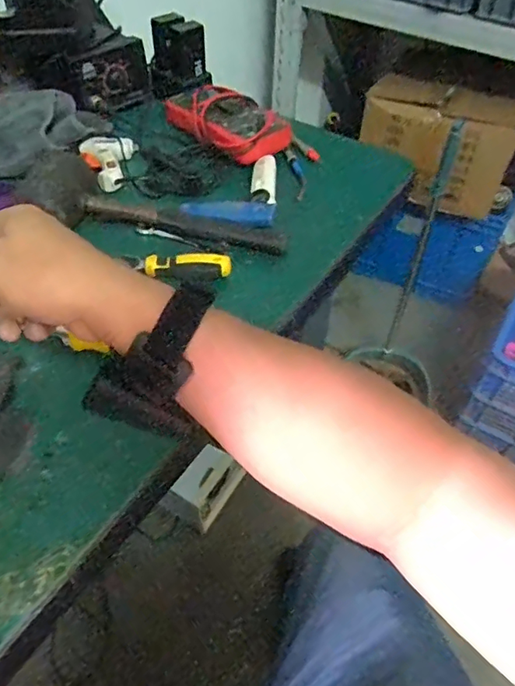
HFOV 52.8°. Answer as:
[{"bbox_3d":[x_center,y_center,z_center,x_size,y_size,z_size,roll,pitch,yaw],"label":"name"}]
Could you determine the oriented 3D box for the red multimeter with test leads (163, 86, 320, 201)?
[{"bbox_3d":[-0.021,-0.288,0.698,0.109,0.050,0.252,-36,59,-27],"label":"red multimeter with test leads"}]

